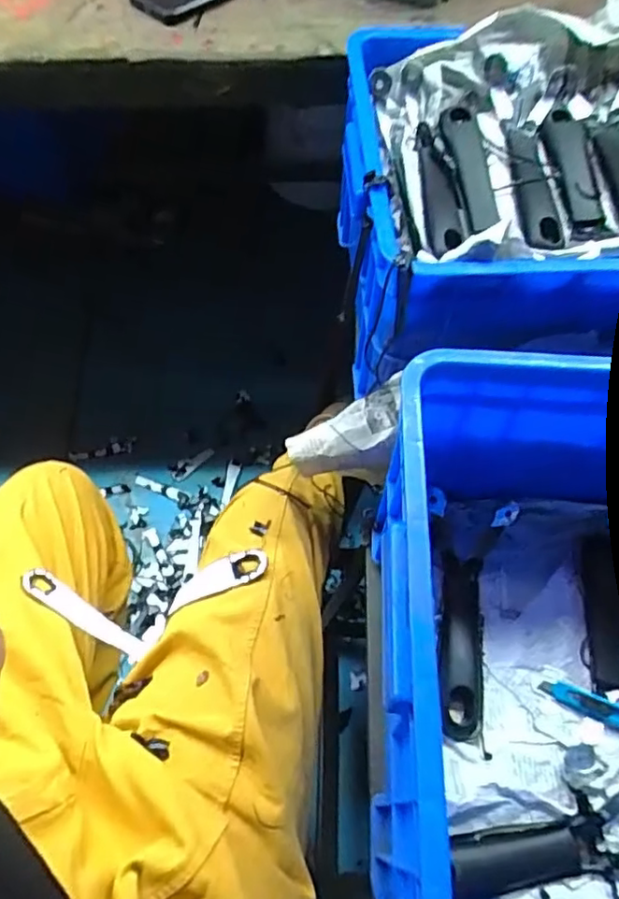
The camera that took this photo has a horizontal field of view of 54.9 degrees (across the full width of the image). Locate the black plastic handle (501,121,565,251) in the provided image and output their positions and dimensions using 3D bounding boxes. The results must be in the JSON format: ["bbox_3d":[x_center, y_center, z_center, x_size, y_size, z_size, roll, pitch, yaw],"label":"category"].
[{"bbox_3d":[0.213,-0.243,0.560,0.045,0.023,0.170,3,61,0],"label":"black plastic handle"}]

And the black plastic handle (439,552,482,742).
[{"bbox_3d":[0.129,0.162,0.505,0.036,0.019,0.151,9,61,4],"label":"black plastic handle"}]

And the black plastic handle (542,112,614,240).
[{"bbox_3d":[0.258,-0.268,0.576,0.040,0.022,0.157,-1,61,-2],"label":"black plastic handle"}]

